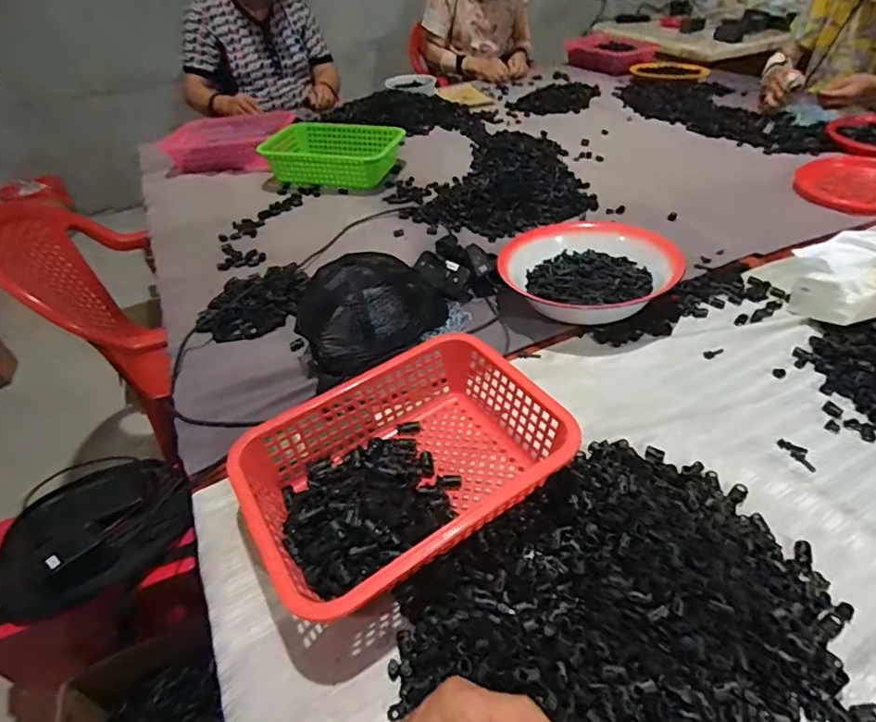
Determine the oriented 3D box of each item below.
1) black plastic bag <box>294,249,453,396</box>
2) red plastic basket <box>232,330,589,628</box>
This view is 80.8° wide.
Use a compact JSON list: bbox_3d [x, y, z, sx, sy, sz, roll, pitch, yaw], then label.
[{"bbox_3d":[-0.086,-0.085,0.709,0.218,0.098,0.149,-25,46,-19],"label":"black plastic bag"},{"bbox_3d":[-0.031,0.104,0.520,0.300,0.076,0.212,-28,47,-22],"label":"red plastic basket"}]

